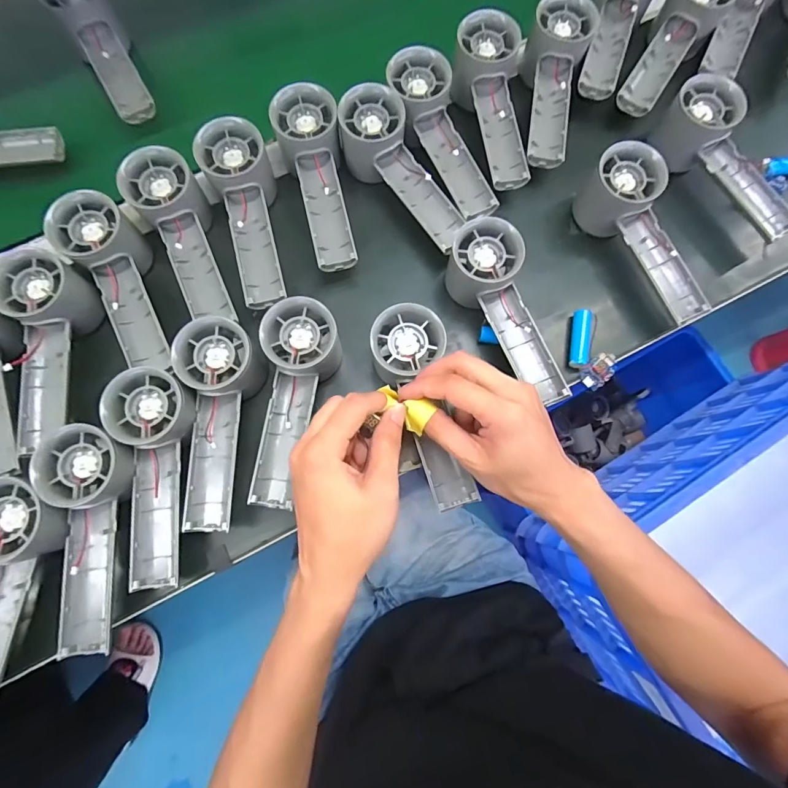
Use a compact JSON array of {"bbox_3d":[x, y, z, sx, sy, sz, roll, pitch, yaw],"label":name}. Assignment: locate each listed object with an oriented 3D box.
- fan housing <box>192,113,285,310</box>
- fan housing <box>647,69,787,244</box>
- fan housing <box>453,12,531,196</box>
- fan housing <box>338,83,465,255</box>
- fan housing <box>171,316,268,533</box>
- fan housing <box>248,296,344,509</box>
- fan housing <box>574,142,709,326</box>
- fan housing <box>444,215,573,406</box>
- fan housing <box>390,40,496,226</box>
[{"bbox_3d":[-0.127,-0.152,0.369,0.055,0.046,0.158,-13,91,-4],"label":"fan housing"},{"bbox_3d":[0.311,-0.212,0.385,0.050,0.060,0.158,-40,81,-9],"label":"fan housing"},{"bbox_3d":[0.091,-0.265,0.384,0.055,0.048,0.152,-5,78,-2],"label":"fan housing"},{"bbox_3d":[0.009,-0.199,0.378,0.054,0.049,0.154,-37,94,-9],"label":"fan housing"},{"bbox_3d":[-0.137,0.022,0.314,0.052,0.035,0.157,2,78,-1],"label":"fan housing"},{"bbox_3d":[-0.076,0.008,0.317,0.054,0.042,0.151,3,78,-1],"label":"fan housing"},{"bbox_3d":[0.225,-0.137,0.365,0.053,0.057,0.158,-31,80,-7],"label":"fan housing"},{"bbox_3d":[0.094,-0.064,0.345,0.067,0.052,0.156,-18,79,-5],"label":"fan housing"},{"bbox_3d":[0.046,-0.229,0.379,0.051,0.033,0.153,-27,93,-7],"label":"fan housing"}]

